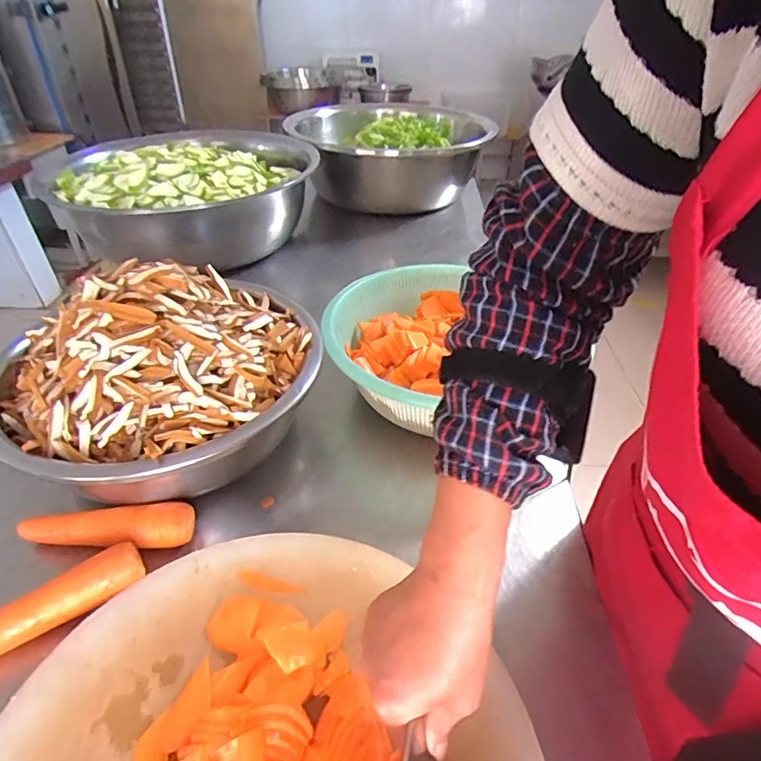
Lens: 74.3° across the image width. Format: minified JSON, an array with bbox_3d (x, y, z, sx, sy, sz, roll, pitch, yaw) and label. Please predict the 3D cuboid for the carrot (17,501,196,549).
[{"bbox_3d":[-0.284,0.148,0.517,0.176,0.033,0.038,0,38,-1],"label":"carrot"}]

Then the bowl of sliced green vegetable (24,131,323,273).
[{"bbox_3d":[-0.397,-0.398,1.103,0.533,0.199,0.546,-13,40,-17],"label":"bowl of sliced green vegetable"}]

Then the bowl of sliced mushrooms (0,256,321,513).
[{"bbox_3d":[-0.253,-0.015,0.592,0.361,0.222,0.337,0,38,0],"label":"bowl of sliced mushrooms"}]

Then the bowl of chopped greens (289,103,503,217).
[{"bbox_3d":[0.018,-0.615,1.397,0.503,0.197,0.486,0,38,0],"label":"bowl of chopped greens"}]

